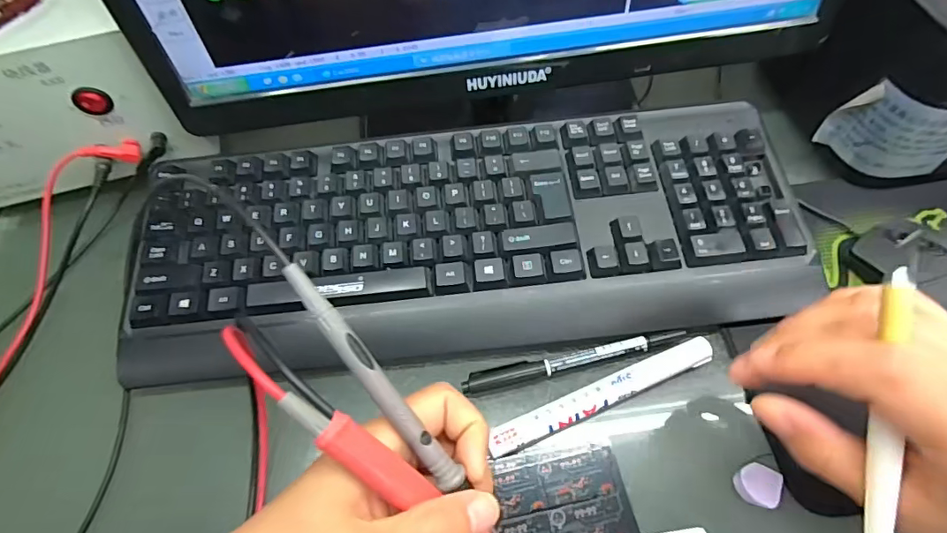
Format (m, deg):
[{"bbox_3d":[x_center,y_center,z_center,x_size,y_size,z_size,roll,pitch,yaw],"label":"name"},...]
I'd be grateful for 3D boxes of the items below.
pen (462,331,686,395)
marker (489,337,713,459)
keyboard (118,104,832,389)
[{"bbox_3d":[0.060,0.057,0.300,0.134,0.010,0.012,-12,60,-4],"label":"pen"},{"bbox_3d":[0.075,0.074,0.285,0.139,0.015,0.017,-21,61,-9],"label":"marker"},{"bbox_3d":[-0.006,-0.022,0.327,0.427,0.026,0.154,-6,68,0],"label":"keyboard"}]

